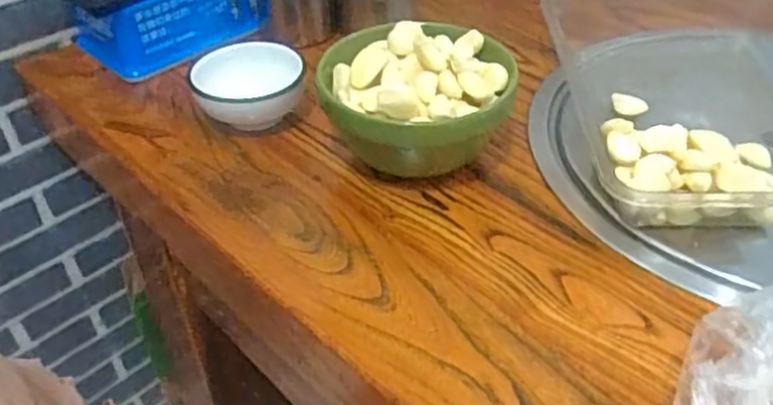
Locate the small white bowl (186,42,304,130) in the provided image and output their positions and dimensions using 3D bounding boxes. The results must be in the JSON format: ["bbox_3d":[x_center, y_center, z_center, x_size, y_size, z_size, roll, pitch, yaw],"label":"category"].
[{"bbox_3d":[-0.118,-0.097,0.594,0.094,0.049,0.088,-1,42,1],"label":"small white bowl"}]

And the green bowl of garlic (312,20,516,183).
[{"bbox_3d":[0.024,-0.072,0.536,0.143,0.092,0.139,-1,42,1],"label":"green bowl of garlic"}]

